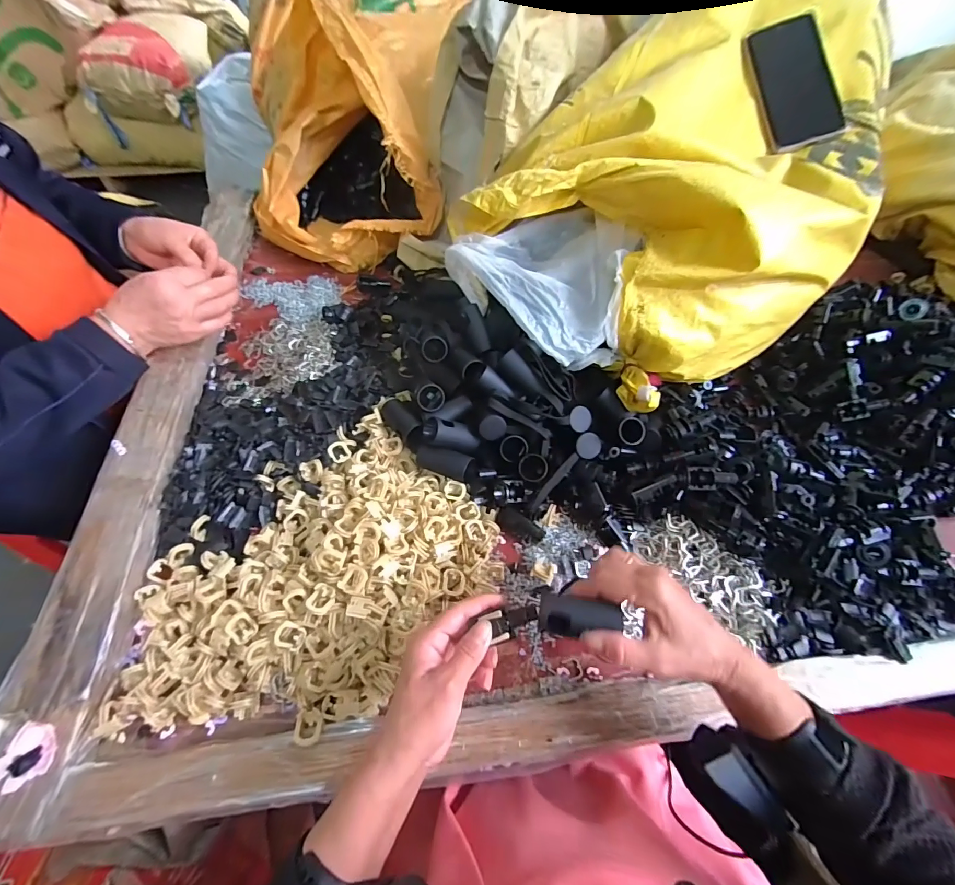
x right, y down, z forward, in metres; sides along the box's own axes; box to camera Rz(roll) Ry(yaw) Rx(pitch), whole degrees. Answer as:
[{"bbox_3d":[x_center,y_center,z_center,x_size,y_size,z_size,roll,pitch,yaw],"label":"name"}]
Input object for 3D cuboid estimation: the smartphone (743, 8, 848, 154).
[{"bbox_3d":[0.374,-0.426,0.494,0.081,0.009,0.169,-11,81,14],"label":"smartphone"}]

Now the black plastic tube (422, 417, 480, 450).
[{"bbox_3d":[-0.027,-0.006,0.468,0.063,0.029,0.031,17,58,-22],"label":"black plastic tube"}]

